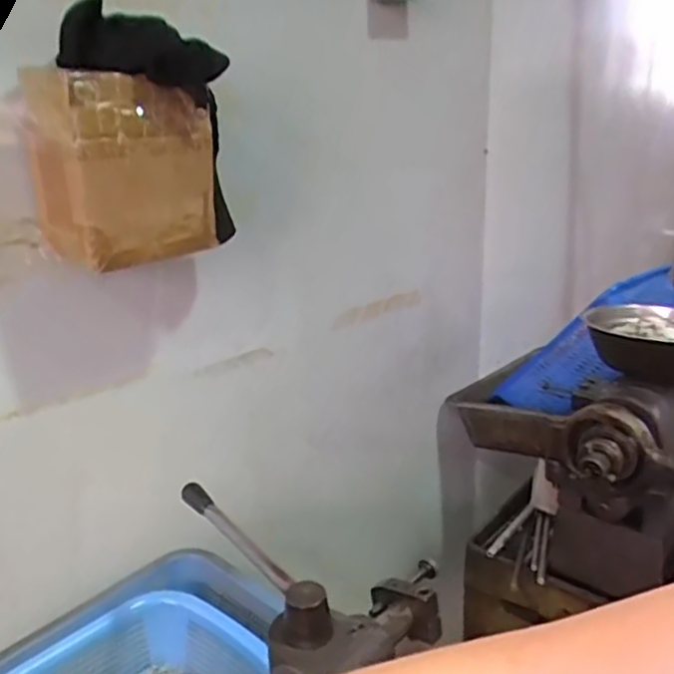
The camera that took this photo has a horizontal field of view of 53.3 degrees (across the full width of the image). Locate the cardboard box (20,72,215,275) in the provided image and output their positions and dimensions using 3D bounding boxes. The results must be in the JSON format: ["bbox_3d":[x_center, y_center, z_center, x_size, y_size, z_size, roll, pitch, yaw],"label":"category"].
[{"bbox_3d":[-0.209,-0.168,0.662,0.157,0.168,0.101,-16,23,-37],"label":"cardboard box"}]

